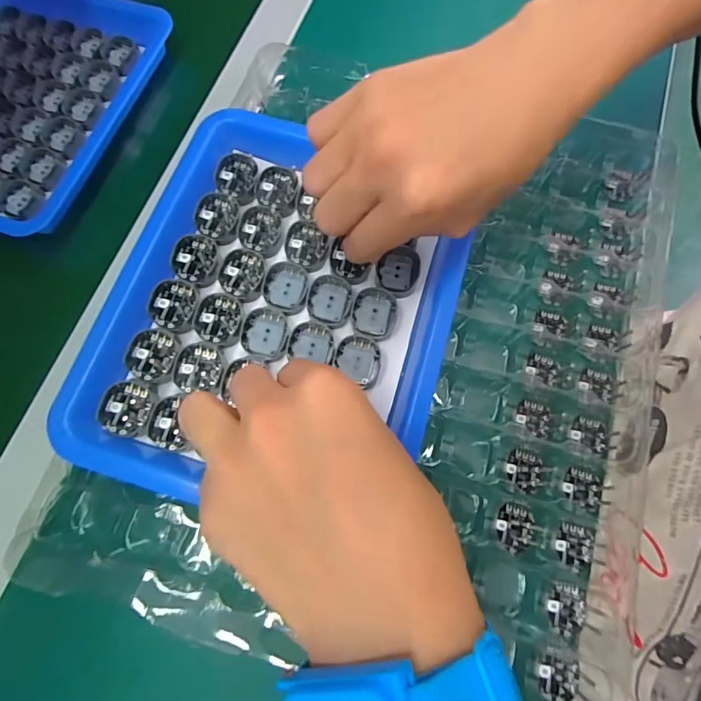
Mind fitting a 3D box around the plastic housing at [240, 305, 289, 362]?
[{"bbox_3d":[-0.047,-0.009,0.222,0.025,0.004,0.029,-1,73,1],"label":"plastic housing"}]

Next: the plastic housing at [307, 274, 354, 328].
[{"bbox_3d":[-0.011,-0.028,0.230,0.025,0.004,0.029,10,73,5],"label":"plastic housing"}]

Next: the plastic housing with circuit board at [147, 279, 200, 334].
[{"bbox_3d":[-0.097,-0.025,0.222,0.024,0.004,0.029,9,73,4],"label":"plastic housing with circuit board"}]

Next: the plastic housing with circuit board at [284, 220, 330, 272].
[{"bbox_3d":[-0.025,-0.061,0.236,0.025,0.004,0.030,-2,73,1],"label":"plastic housing with circuit board"}]

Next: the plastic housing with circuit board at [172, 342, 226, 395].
[{"bbox_3d":[-0.079,0.009,0.215,0.026,0.004,0.026,8,73,4],"label":"plastic housing with circuit board"}]

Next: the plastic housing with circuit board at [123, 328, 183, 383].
[{"bbox_3d":[-0.105,0.001,0.214,0.024,0.004,0.028,14,74,6],"label":"plastic housing with circuit board"}]

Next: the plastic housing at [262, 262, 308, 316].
[{"bbox_3d":[-0.037,-0.035,0.230,0.024,0.004,0.030,-1,73,1],"label":"plastic housing"}]

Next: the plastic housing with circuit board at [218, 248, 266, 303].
[{"bbox_3d":[-0.061,-0.044,0.229,0.026,0.004,0.030,10,73,5],"label":"plastic housing with circuit board"}]

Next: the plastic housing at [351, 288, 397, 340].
[{"bbox_3d":[0.014,-0.020,0.231,0.025,0.007,0.028,1,73,2],"label":"plastic housing"}]

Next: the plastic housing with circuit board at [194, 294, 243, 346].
[{"bbox_3d":[-0.072,-0.017,0.222,0.025,0.004,0.029,10,73,5],"label":"plastic housing with circuit board"}]

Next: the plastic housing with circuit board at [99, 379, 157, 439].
[{"bbox_3d":[-0.113,0.029,0.206,0.024,0.005,0.027,7,73,4],"label":"plastic housing with circuit board"}]

